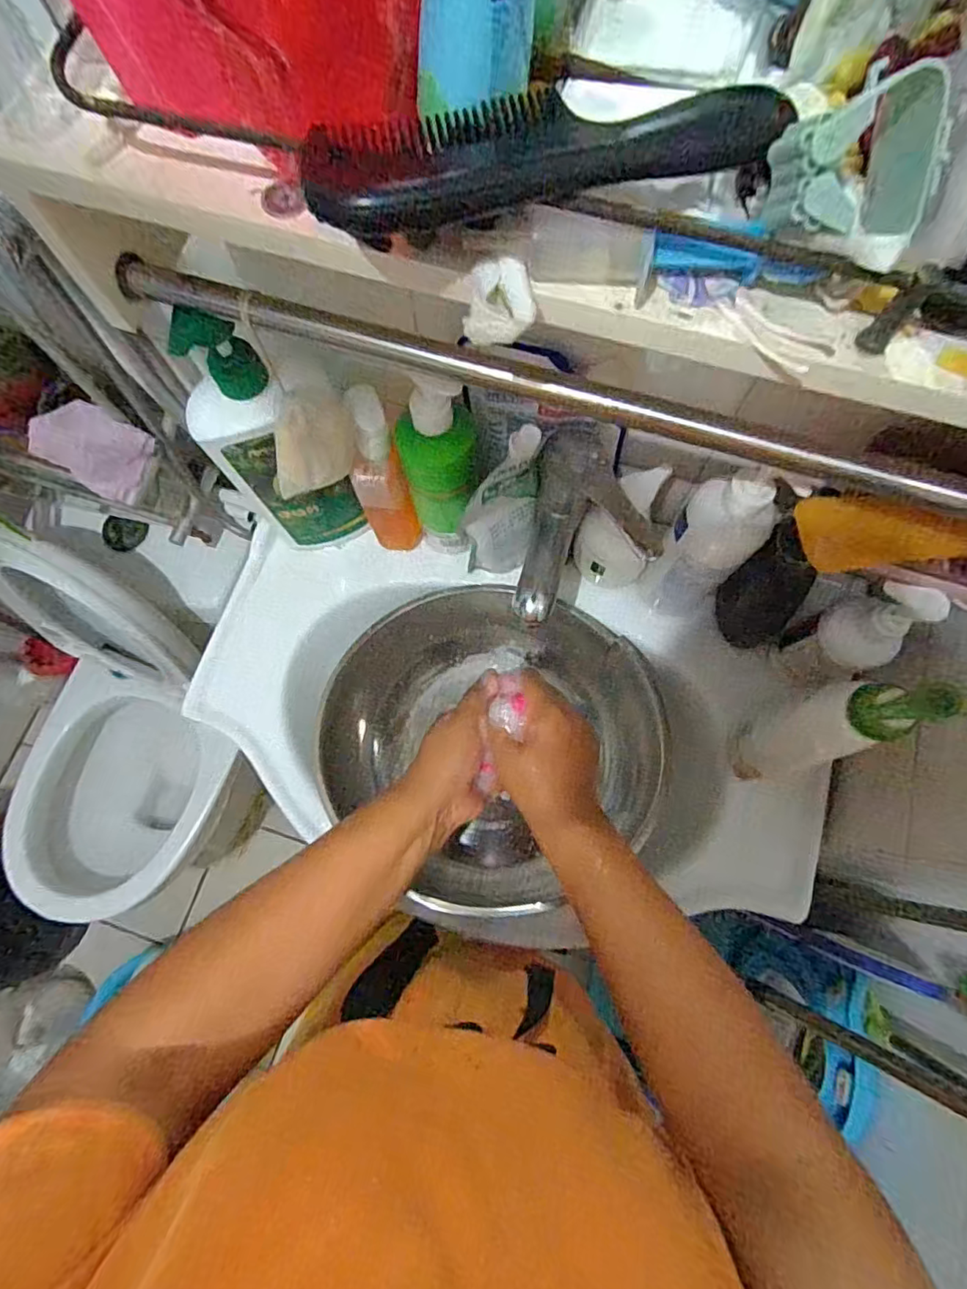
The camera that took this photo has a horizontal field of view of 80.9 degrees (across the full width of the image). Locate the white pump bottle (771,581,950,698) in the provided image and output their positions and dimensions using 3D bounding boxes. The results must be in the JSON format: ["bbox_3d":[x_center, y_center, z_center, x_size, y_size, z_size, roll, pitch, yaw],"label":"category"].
[{"bbox_3d":[0.292,-0.004,0.448,0.050,0.153,0.055,-32,77,-7],"label":"white pump bottle"}]

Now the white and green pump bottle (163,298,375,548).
[{"bbox_3d":[-0.168,-0.151,0.473,0.104,0.253,0.057,-2,75,0],"label":"white and green pump bottle"}]

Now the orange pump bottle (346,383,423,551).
[{"bbox_3d":[-0.092,-0.146,0.510,0.044,0.185,0.046,-22,75,-5],"label":"orange pump bottle"}]

